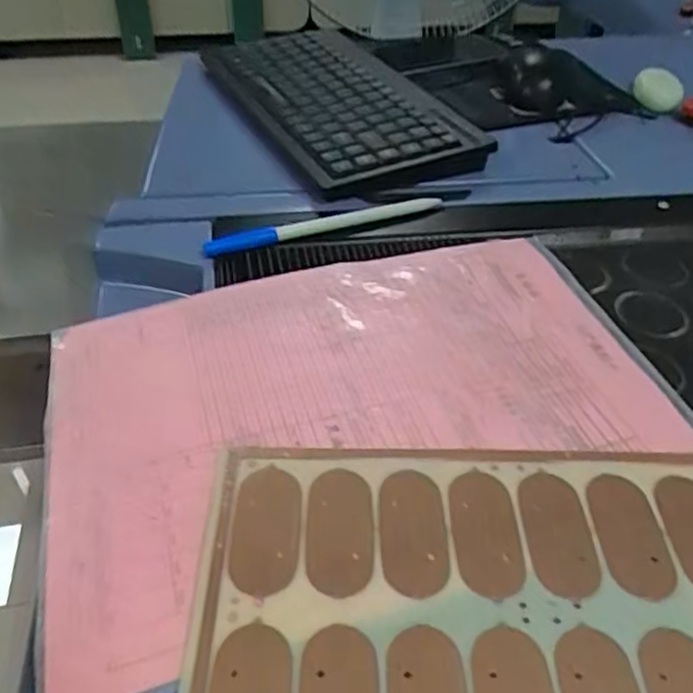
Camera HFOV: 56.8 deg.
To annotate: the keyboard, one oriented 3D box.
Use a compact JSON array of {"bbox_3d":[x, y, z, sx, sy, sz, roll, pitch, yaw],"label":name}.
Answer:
[{"bbox_3d":[-0.009,-0.215,0.549,0.145,0.031,0.277,-17,46,-21],"label":"keyboard"}]

